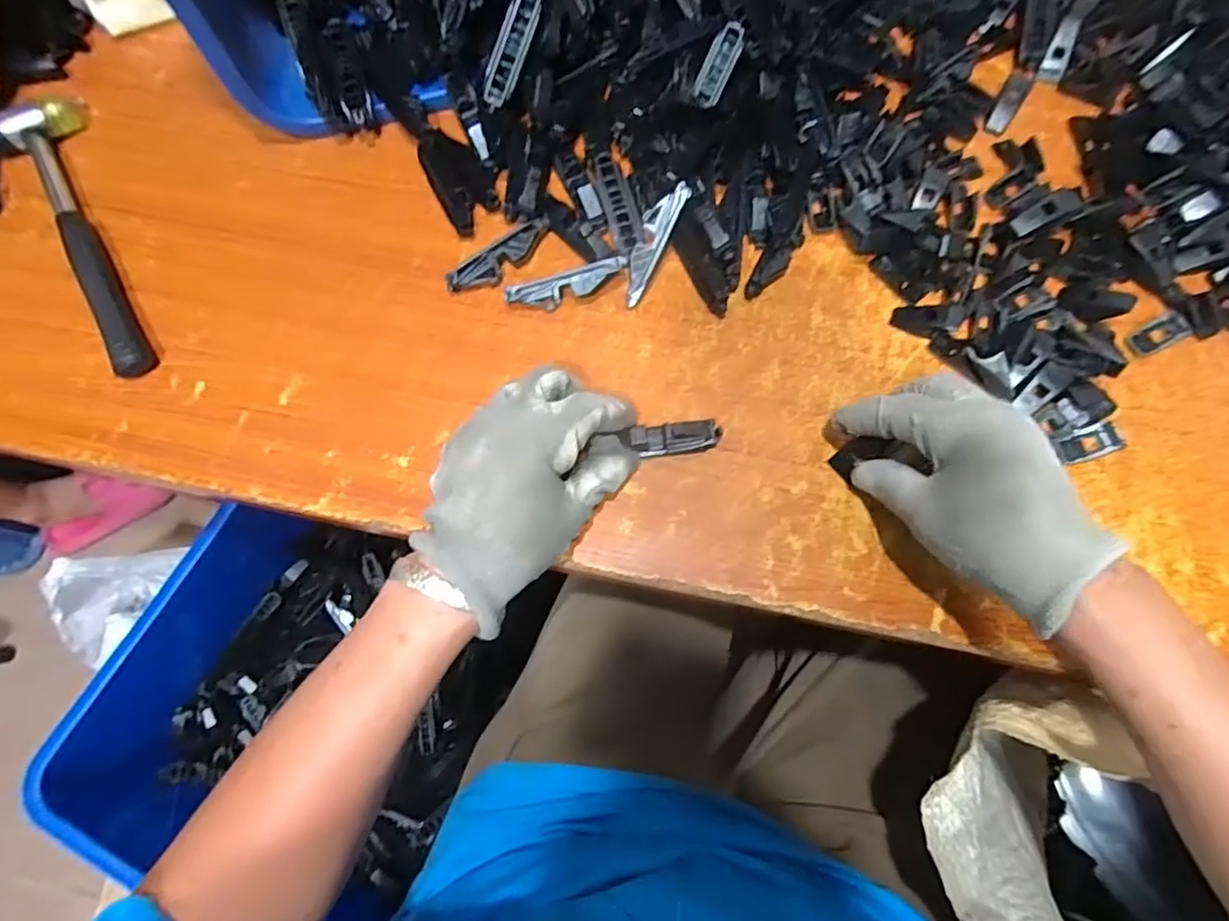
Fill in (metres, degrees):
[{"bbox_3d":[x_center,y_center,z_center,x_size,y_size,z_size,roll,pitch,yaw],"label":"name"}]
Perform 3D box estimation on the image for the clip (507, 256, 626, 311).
[{"bbox_3d":[-0.031,-0.114,0.392,0.080,0.021,0.016,-13,73,-3],"label":"clip"}]

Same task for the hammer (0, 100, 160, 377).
[{"bbox_3d":[-0.365,-0.156,0.405,0.055,0.018,0.235,-30,75,-8],"label":"hammer"}]

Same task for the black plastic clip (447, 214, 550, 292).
[{"bbox_3d":[-0.075,-0.137,0.401,0.080,0.015,0.017,-40,77,-11],"label":"black plastic clip"}]

